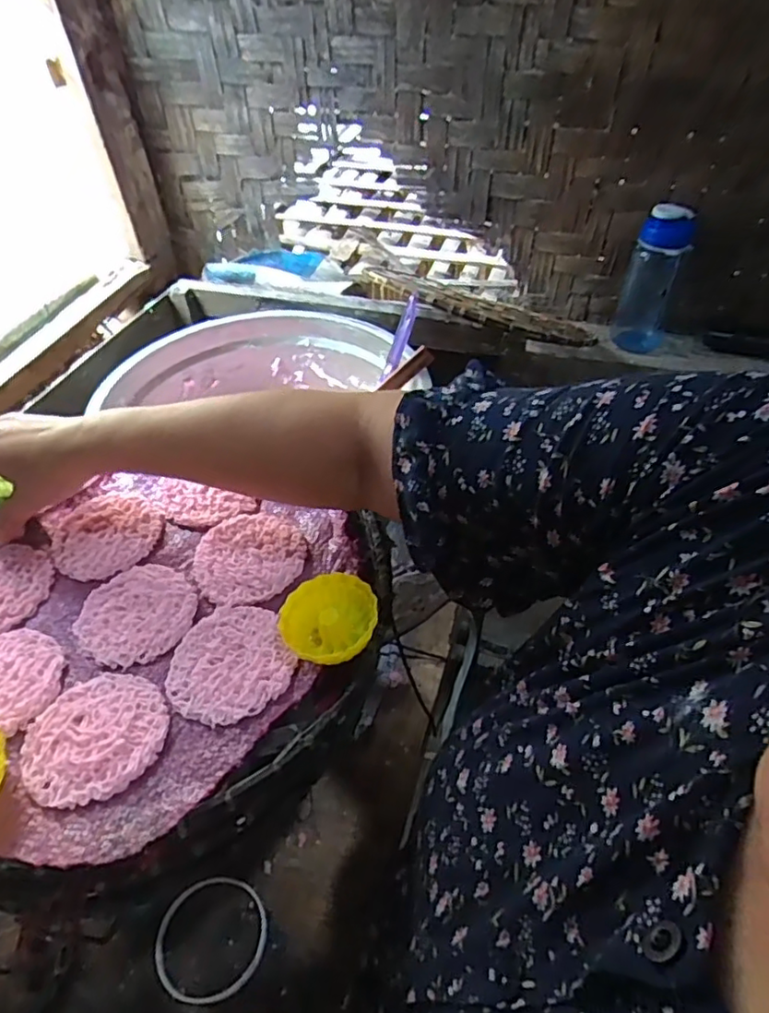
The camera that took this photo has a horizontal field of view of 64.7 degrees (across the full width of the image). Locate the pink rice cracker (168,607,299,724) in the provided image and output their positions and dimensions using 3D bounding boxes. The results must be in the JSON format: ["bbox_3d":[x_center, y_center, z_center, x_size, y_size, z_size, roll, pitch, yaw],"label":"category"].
[{"bbox_3d":[-0.100,0.098,0.386,0.076,0.004,0.077,-24,47,-17],"label":"pink rice cracker"}]

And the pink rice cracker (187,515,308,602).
[{"bbox_3d":[-0.100,0.035,0.445,0.081,0.006,0.075,-12,45,-6],"label":"pink rice cracker"}]

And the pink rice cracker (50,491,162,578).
[{"bbox_3d":[-0.216,0.020,0.471,0.078,0.010,0.080,30,55,31],"label":"pink rice cracker"}]

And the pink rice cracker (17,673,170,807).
[{"bbox_3d":[-0.171,0.135,0.358,0.076,0.005,0.079,-3,45,3],"label":"pink rice cracker"}]

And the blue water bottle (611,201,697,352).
[{"bbox_3d":[0.379,-0.321,0.865,0.072,0.207,0.069,9,47,15],"label":"blue water bottle"}]

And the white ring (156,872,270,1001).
[{"bbox_3d":[-0.146,0.366,0.516,0.092,0.010,0.088,-3,45,3],"label":"white ring"}]

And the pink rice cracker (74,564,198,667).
[{"bbox_3d":[-0.173,0.072,0.420,0.075,0.004,0.077,-34,51,-24],"label":"pink rice cracker"}]

